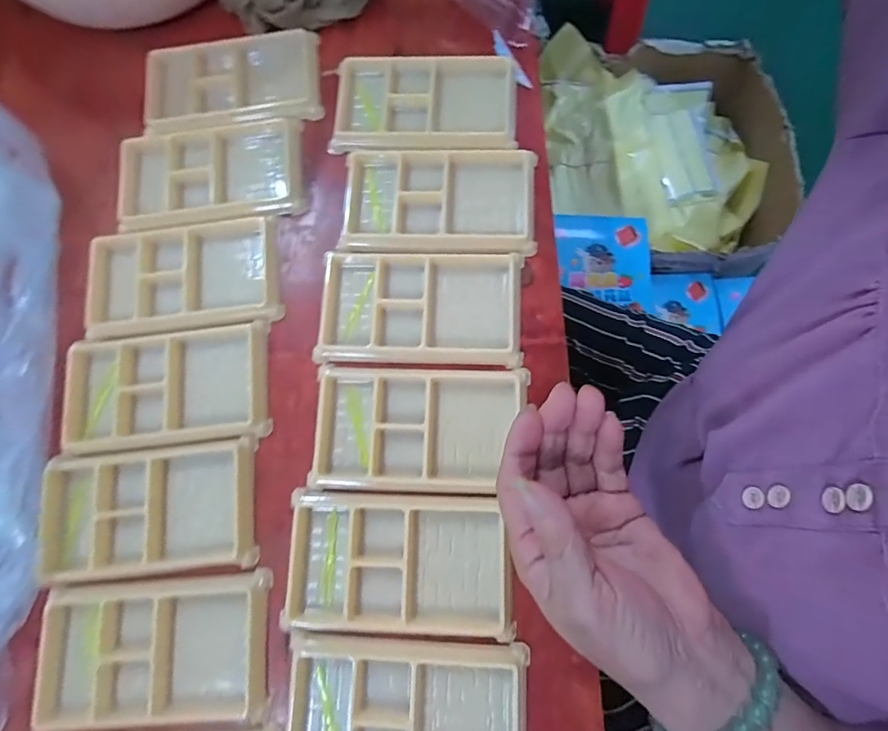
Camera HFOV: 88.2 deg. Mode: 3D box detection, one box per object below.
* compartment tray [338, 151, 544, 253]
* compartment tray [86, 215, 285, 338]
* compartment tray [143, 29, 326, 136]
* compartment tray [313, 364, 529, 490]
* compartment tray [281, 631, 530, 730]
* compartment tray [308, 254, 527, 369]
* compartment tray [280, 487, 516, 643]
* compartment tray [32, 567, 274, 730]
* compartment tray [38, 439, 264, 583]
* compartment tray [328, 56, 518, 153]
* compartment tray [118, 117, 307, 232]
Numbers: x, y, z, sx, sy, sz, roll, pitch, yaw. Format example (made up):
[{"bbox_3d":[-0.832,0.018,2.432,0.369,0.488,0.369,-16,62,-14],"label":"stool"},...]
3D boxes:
[{"bbox_3d":[-0.003,-0.120,0.328,0.135,0.012,0.079,1,75,3],"label":"compartment tray"},{"bbox_3d":[-0.185,-0.063,0.322,0.130,0.010,0.077,-7,75,1],"label":"compartment tray"},{"bbox_3d":[-0.167,-0.221,0.357,0.137,0.013,0.077,-9,75,0],"label":"compartment tray"},{"bbox_3d":[-0.017,0.038,0.293,0.133,0.011,0.079,1,75,3],"label":"compartment tray"},{"bbox_3d":[-0.024,0.195,0.256,0.138,0.013,0.075,2,76,3],"label":"compartment tray"},{"bbox_3d":[-0.015,-0.041,0.310,0.135,0.012,0.079,2,76,3],"label":"compartment tray"},{"bbox_3d":[-0.027,0.118,0.276,0.134,0.010,0.079,3,76,3],"label":"compartment tray"},{"bbox_3d":[-0.173,0.167,0.269,0.135,0.011,0.080,-2,75,2],"label":"compartment tray"},{"bbox_3d":[-0.187,0.092,0.292,0.129,0.017,0.076,-6,75,1],"label":"compartment tray"},{"bbox_3d":[-0.015,-0.197,0.345,0.136,0.012,0.075,2,76,3],"label":"compartment tray"},{"bbox_3d":[-0.174,-0.141,0.346,0.136,0.021,0.080,-8,75,0],"label":"compartment tray"}]

